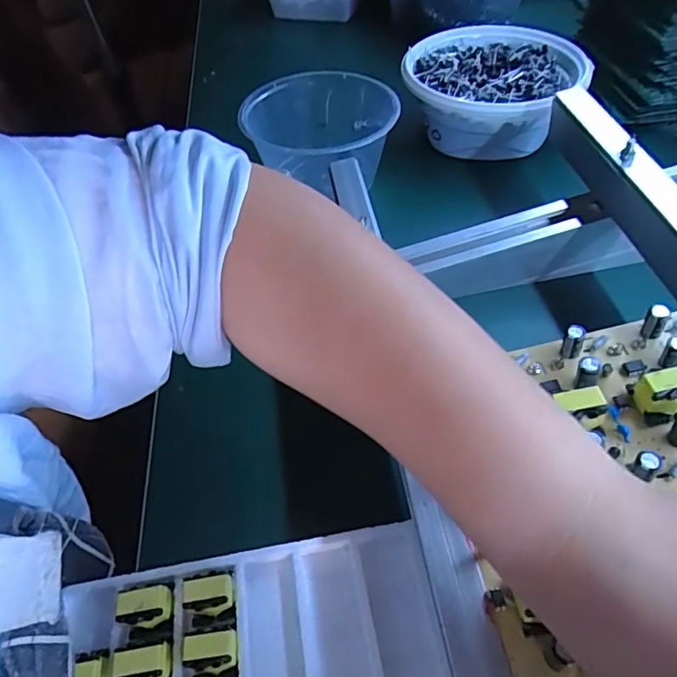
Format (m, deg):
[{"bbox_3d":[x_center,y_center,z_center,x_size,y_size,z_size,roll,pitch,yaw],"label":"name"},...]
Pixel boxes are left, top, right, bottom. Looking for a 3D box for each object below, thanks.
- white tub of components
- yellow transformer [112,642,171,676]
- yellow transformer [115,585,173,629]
[{"bbox_3d":[0.156,-0.256,0.541,0.161,0.073,0.168,-2,51,2],"label":"white tub of components"},{"bbox_3d":[-0.091,0.153,0.240,0.024,0.016,0.016,-5,51,0],"label":"yellow transformer"},{"bbox_3d":[-0.095,0.134,0.256,0.025,0.014,0.016,-6,51,0],"label":"yellow transformer"}]

